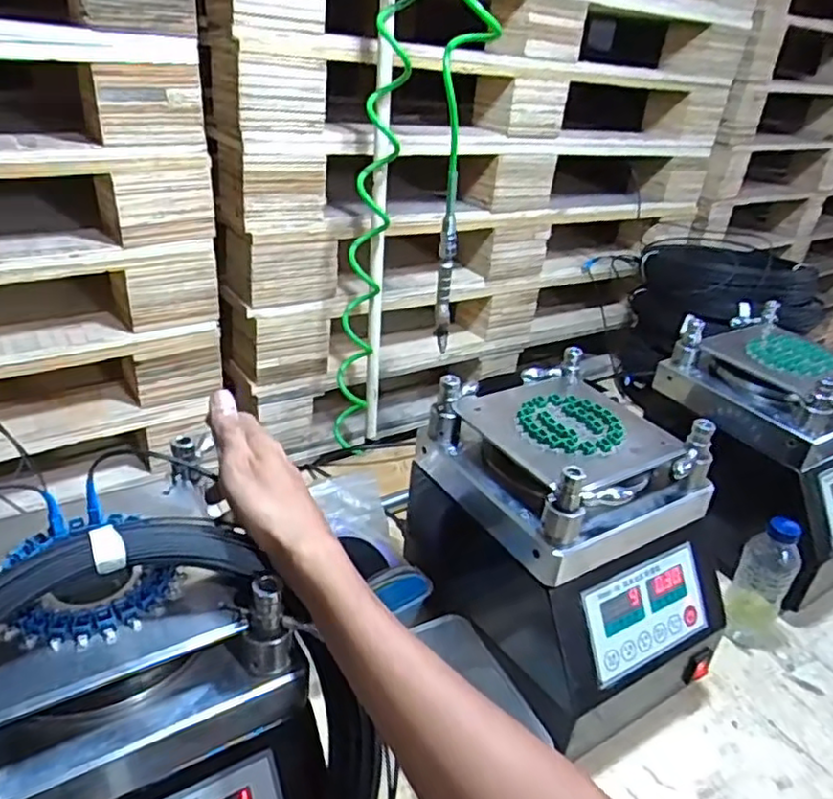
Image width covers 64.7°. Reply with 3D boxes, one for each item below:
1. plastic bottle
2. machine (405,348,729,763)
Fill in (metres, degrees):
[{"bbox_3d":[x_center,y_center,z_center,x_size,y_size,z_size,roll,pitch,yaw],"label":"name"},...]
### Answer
[{"bbox_3d":[0.401,0.208,0.758,0.062,0.155,0.055,28,37,33],"label":"plastic bottle"},{"bbox_3d":[0.158,0.151,0.695,0.227,0.277,0.278,-13,35,-29],"label":"machine"}]

